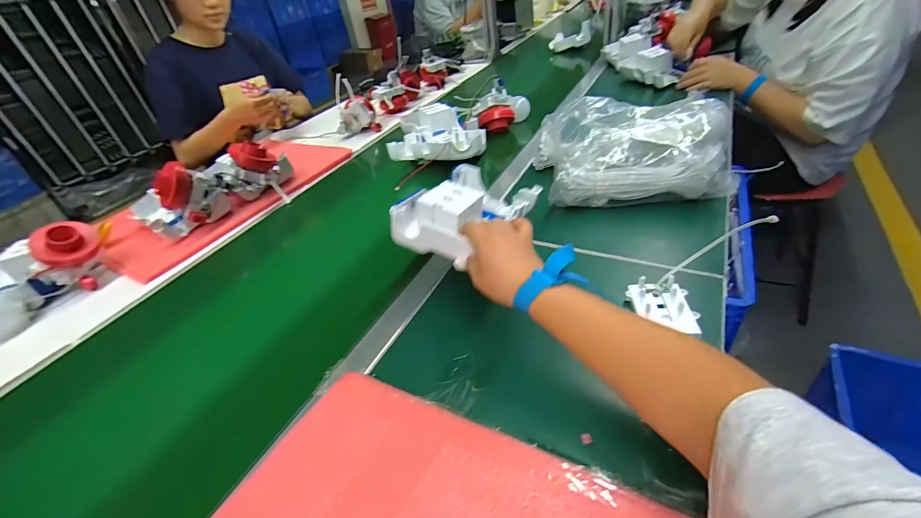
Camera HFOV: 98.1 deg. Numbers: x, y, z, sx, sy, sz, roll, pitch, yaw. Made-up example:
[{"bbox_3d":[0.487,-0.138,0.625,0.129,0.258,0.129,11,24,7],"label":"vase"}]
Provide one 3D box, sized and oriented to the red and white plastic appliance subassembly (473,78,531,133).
[{"bbox_3d":[0.102,-0.374,0.969,0.076,0.098,0.139,22,48,35],"label":"red and white plastic appliance subassembly"}]

